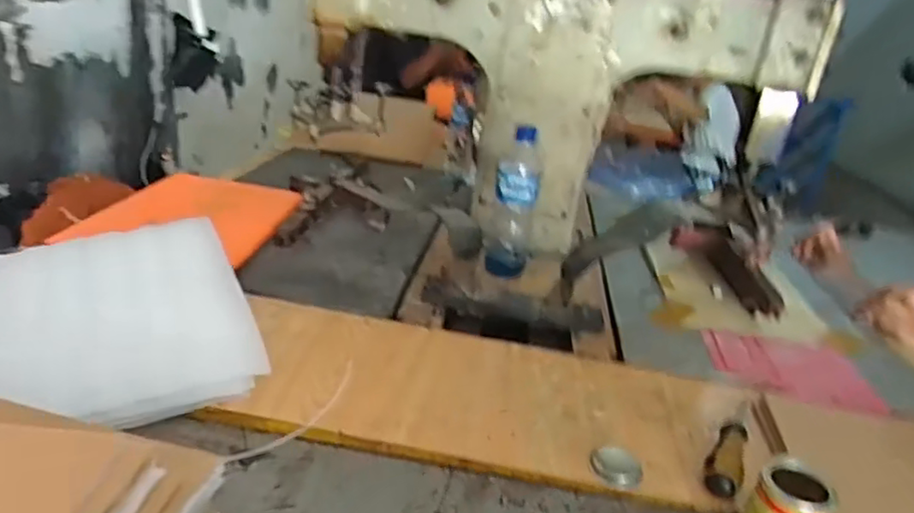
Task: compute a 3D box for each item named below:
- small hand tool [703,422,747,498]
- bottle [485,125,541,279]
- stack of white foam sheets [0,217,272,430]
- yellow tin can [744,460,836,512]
[{"bbox_3d":[0.254,0.189,0.582,0.031,0.030,0.100,20,26,27],"label":"small hand tool"},{"bbox_3d":[0.083,-0.076,0.911,0.064,0.212,0.060,7,23,-1],"label":"bottle"},{"bbox_3d":[-0.352,0.053,0.648,0.255,0.025,0.286,-8,44,-21],"label":"stack of white foam sheets"},{"bbox_3d":[0.274,0.210,0.515,0.054,0.064,0.052,6,23,-3],"label":"yellow tin can"}]

